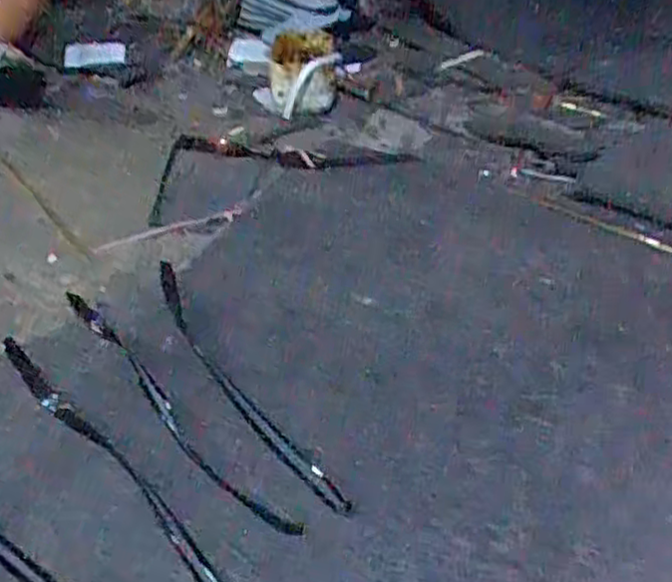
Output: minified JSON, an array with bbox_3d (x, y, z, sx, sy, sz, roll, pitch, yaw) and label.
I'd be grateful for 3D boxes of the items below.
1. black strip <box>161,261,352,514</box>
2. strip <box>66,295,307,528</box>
[{"bbox_3d":[-0.123,0.089,0.822,0.049,0.014,0.439,-18,42,-30],"label":"black strip"},{"bbox_3d":[-0.198,0.109,0.781,0.044,0.015,0.451,-25,46,-36],"label":"strip"}]

